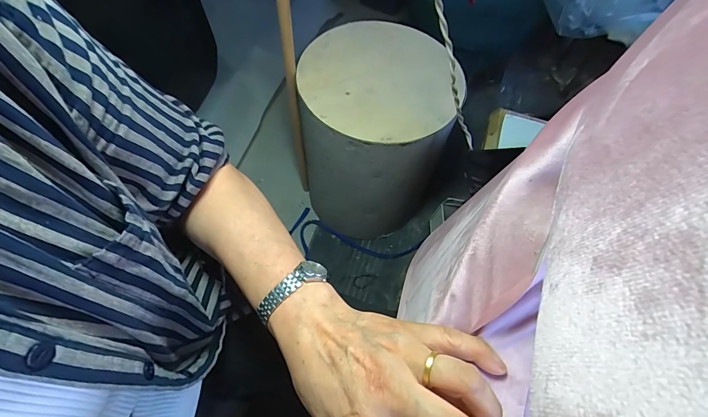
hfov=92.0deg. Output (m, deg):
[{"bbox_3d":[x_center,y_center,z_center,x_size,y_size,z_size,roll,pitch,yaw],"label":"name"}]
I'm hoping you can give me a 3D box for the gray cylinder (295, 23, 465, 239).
[{"bbox_3d":[0.040,-0.144,0.773,0.277,0.456,0.255,17,64,5],"label":"gray cylinder"}]

